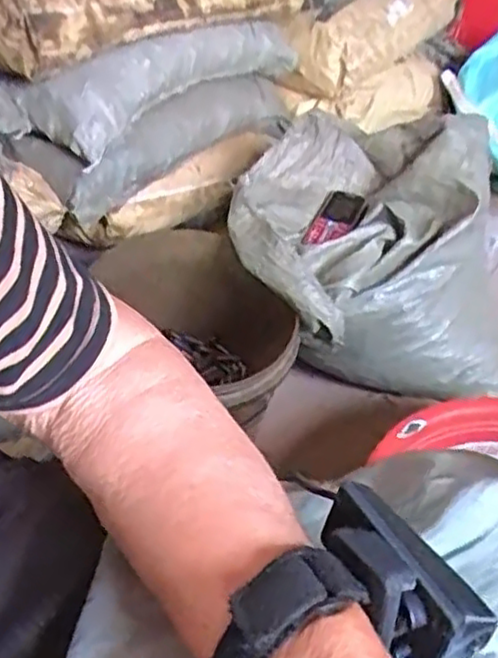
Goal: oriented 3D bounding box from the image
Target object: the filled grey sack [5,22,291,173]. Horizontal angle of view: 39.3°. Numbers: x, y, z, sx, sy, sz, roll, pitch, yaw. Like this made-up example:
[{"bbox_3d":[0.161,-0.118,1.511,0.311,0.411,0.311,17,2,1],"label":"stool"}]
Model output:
[{"bbox_3d":[-0.088,-0.366,0.985,0.076,0.112,0.510,28,47,33],"label":"filled grey sack"}]

